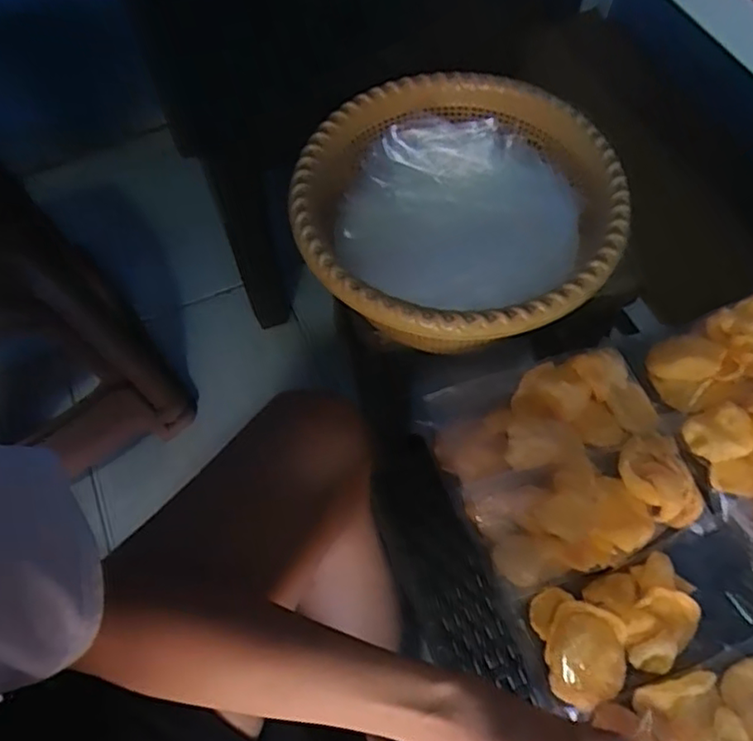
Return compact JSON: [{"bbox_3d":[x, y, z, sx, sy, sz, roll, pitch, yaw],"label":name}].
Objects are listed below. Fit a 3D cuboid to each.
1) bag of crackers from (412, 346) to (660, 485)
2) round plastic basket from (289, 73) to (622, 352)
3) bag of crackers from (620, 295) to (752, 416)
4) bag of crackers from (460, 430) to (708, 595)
[{"bbox_3d":[0.135,0.041,0.517,0.183,0.049,0.085,-13,63,-5],"label":"bag of crackers"},{"bbox_3d":[0.071,-0.128,0.550,0.263,0.096,0.253,-1,63,2],"label":"round plastic basket"},{"bbox_3d":[0.318,-0.026,0.537,0.187,0.026,0.082,-23,64,7],"label":"bag of crackers"},{"bbox_3d":[0.162,0.105,0.484,0.176,0.039,0.084,-17,64,-6],"label":"bag of crackers"}]

